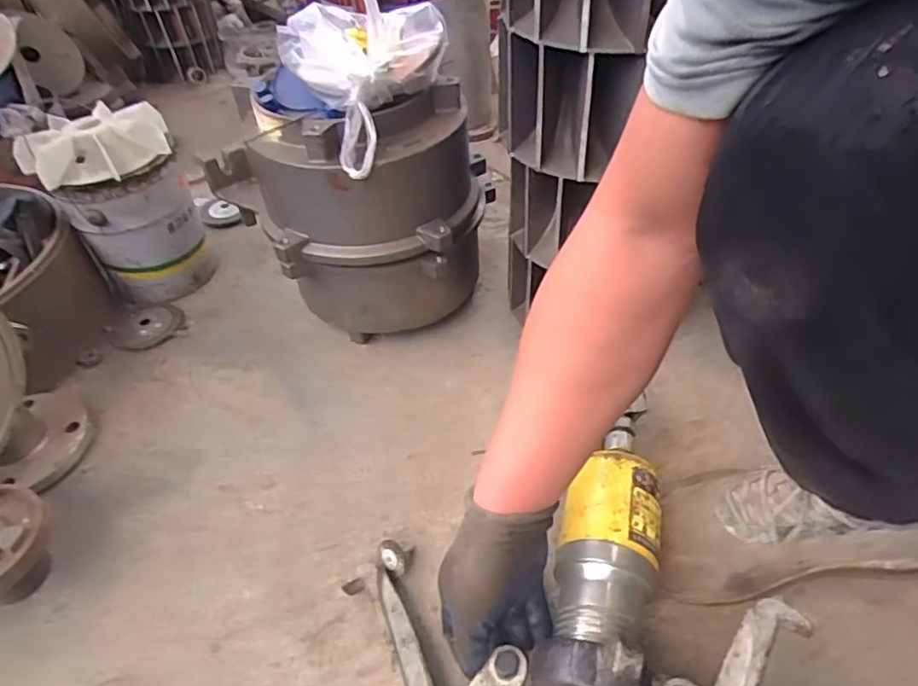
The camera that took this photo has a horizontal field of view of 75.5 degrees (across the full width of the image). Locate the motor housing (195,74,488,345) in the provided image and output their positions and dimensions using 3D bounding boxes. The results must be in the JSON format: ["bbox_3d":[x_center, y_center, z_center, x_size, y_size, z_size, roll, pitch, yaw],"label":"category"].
[{"bbox_3d":[-0.136,-0.180,0.770,0.281,0.268,0.281,-20,46,-17],"label":"motor housing"}]

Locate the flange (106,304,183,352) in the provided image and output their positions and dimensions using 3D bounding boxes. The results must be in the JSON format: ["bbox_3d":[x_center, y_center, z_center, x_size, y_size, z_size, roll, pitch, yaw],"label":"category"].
[{"bbox_3d":[-0.461,-0.026,0.873,0.093,0.013,0.100,-3,45,3],"label":"flange"}]

